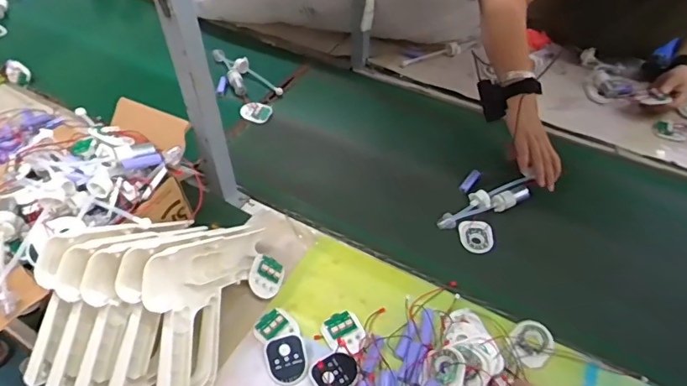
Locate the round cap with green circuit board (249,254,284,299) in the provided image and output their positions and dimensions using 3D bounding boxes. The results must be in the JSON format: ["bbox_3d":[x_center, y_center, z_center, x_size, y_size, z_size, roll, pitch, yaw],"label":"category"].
[{"bbox_3d":[-0.105,0.114,0.642,0.045,0.007,0.055,24,63,-19],"label":"round cap with green circuit board"}]

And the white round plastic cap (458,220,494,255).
[{"bbox_3d":[0.204,0.067,0.724,0.048,0.004,0.054,-12,63,3],"label":"white round plastic cap"}]

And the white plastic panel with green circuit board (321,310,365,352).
[{"bbox_3d":[0.001,0.177,0.601,0.049,0.013,0.058,-16,50,-12],"label":"white plastic panel with green circuit board"}]

